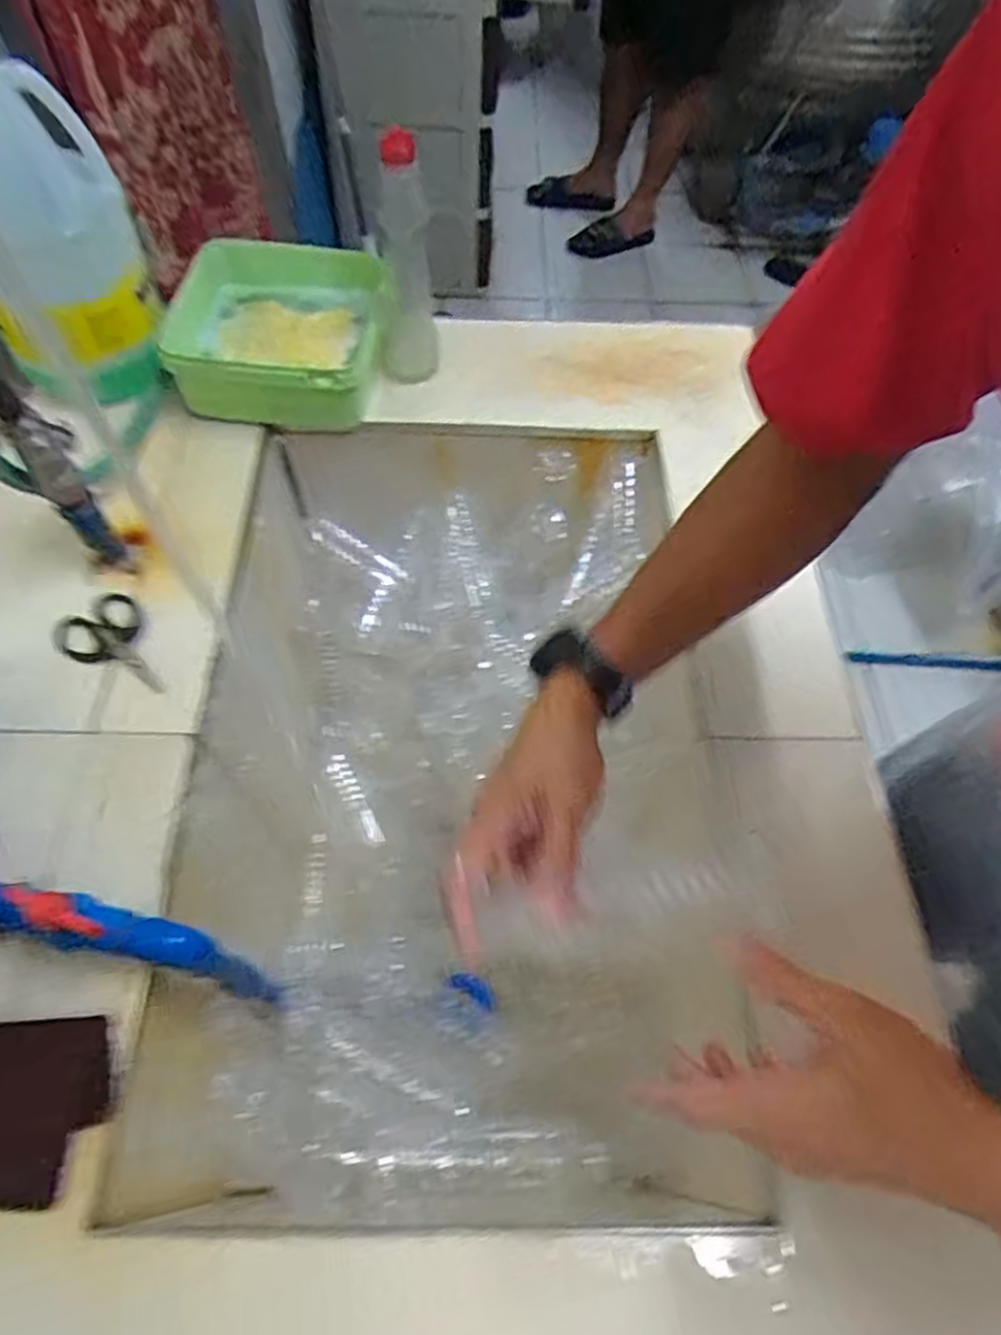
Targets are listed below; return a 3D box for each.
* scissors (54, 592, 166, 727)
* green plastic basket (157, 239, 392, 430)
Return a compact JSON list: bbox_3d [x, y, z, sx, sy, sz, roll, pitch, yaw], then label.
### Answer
[{"bbox_3d":[-0.317,-0.014,0.612,0.066,0.015,0.110,-27,63,-16],"label":"scissors"},{"bbox_3d":[-0.217,-0.336,0.772,0.205,0.081,0.214,-1,59,-2],"label":"green plastic basket"}]

